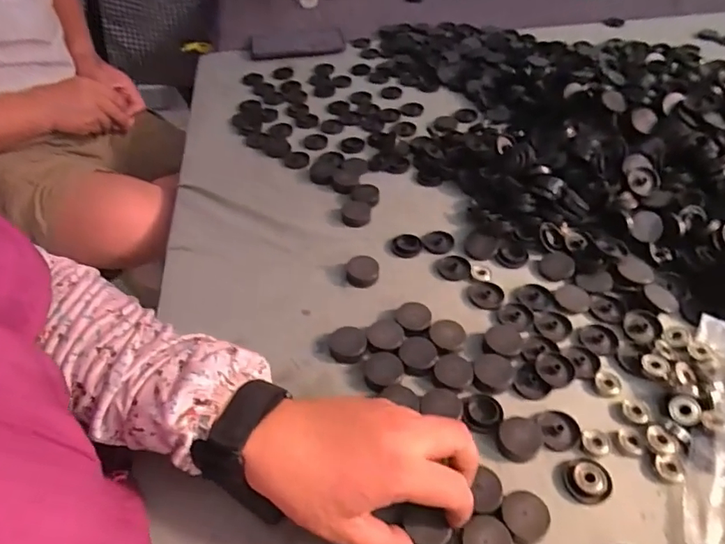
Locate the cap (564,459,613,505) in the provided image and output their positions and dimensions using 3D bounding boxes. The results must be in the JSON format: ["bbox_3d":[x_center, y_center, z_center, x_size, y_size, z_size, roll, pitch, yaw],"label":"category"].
[{"bbox_3d":[0.165,0.151,0.371,0.031,0.010,0.032,-1,46,1],"label":"cap"}]

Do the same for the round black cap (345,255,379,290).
[{"bbox_3d":[0.000,0.000,0.523,0.033,0.011,0.037,0,46,2],"label":"round black cap"}]

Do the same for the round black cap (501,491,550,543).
[{"bbox_3d":[0.113,0.170,0.353,0.032,0.012,0.032,-1,46,1],"label":"round black cap"}]

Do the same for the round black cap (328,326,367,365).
[{"bbox_3d":[-0.013,0.065,0.460,0.033,0.007,0.036,-1,46,1],"label":"round black cap"}]

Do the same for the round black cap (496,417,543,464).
[{"bbox_3d":[0.121,0.129,0.393,0.031,0.013,0.032,-1,46,1],"label":"round black cap"}]

